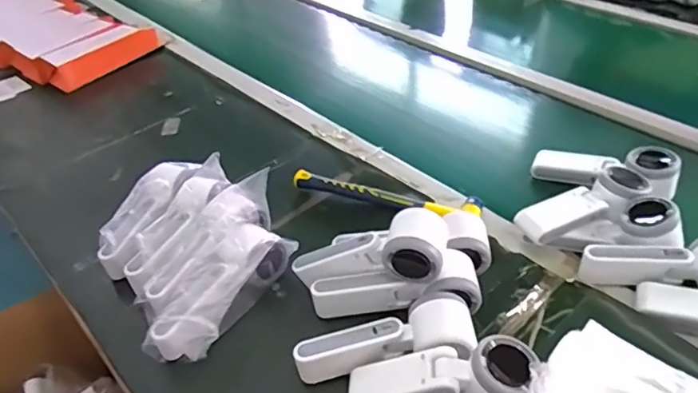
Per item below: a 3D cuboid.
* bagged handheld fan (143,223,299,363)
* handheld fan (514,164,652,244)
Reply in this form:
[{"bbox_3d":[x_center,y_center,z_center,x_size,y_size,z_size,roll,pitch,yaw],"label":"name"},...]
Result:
[{"bbox_3d":[-0.126,0.096,0.582,0.064,0.072,0.185,20,46,26],"label":"bagged handheld fan"},{"bbox_3d":[0.273,0.014,0.643,0.176,0.047,0.071,-25,44,-22],"label":"handheld fan"}]

